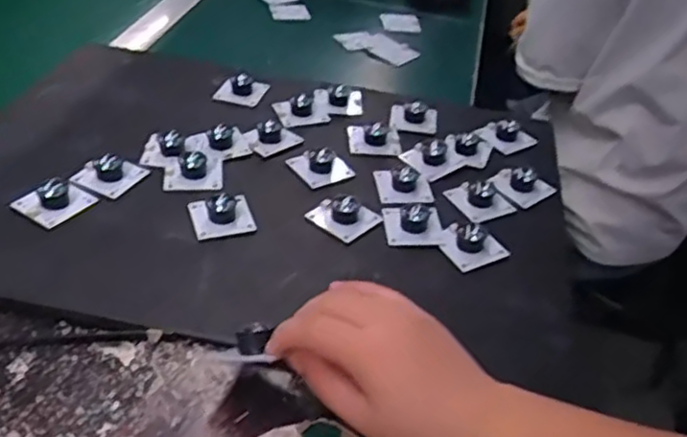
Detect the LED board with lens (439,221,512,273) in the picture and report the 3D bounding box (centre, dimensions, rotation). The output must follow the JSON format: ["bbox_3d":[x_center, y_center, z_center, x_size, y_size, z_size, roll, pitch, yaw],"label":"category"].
[{"bbox_3d":[0.094,0.016,0.512,0.039,0.017,0.043,-24,48,-34],"label":"LED board with lens"}]

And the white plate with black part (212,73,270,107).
[{"bbox_3d":[-0.098,-0.128,0.672,0.043,0.017,0.043,12,38,7],"label":"white plate with black part"}]

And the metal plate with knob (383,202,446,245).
[{"bbox_3d":[0.054,0.000,0.528,0.043,0.018,0.050,-1,39,-9],"label":"metal plate with knob"}]

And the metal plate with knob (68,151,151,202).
[{"bbox_3d":[-0.181,-0.040,0.541,0.044,0.020,0.045,20,40,16],"label":"metal plate with knob"}]

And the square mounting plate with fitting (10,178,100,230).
[{"bbox_3d":[-0.211,-0.019,0.508,0.041,0.023,0.046,27,42,24],"label":"square mounting plate with fitting"}]

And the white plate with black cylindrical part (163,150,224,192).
[{"bbox_3d":[-0.119,-0.045,0.557,0.044,0.017,0.049,0,38,-8],"label":"white plate with black cylindrical part"}]

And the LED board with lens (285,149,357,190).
[{"bbox_3d":[-0.017,-0.048,0.579,0.043,0.020,0.042,-21,46,-31],"label":"LED board with lens"}]

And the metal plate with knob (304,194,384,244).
[{"bbox_3d":[0.001,-0.005,0.528,0.036,0.020,0.047,-27,49,-36],"label":"metal plate with knob"}]

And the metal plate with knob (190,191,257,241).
[{"bbox_3d":[-0.089,-0.005,0.514,0.043,0.016,0.042,-9,41,-19],"label":"metal plate with knob"}]

